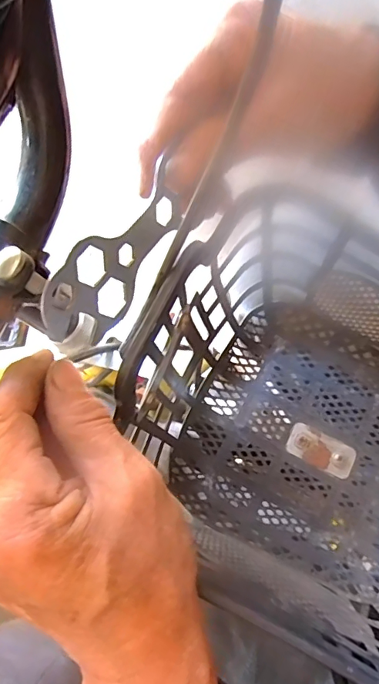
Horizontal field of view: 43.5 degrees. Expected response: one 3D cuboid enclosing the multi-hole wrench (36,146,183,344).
[{"bbox_3d":[-0.032,-0.036,0.207,0.004,0.041,0.085,17,72,37],"label":"multi-hole wrench"}]

